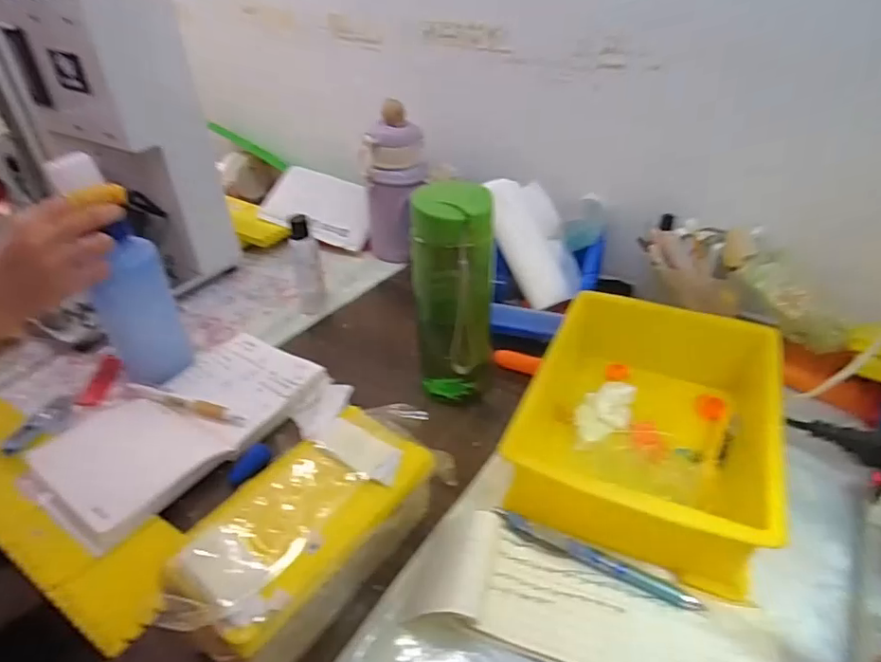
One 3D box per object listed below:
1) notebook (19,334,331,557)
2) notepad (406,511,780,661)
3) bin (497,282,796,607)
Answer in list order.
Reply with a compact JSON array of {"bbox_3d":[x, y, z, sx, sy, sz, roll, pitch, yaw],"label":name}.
[{"bbox_3d":[-0.238,0.081,0.512,0.140,0.019,0.238,20,41,32],"label":"notebook"},{"bbox_3d":[0.101,0.174,0.355,0.206,0.023,0.079,8,36,18],"label":"notepad"},{"bbox_3d":[0.174,0.063,0.465,0.175,0.073,0.280,11,37,22],"label":"bin"}]

